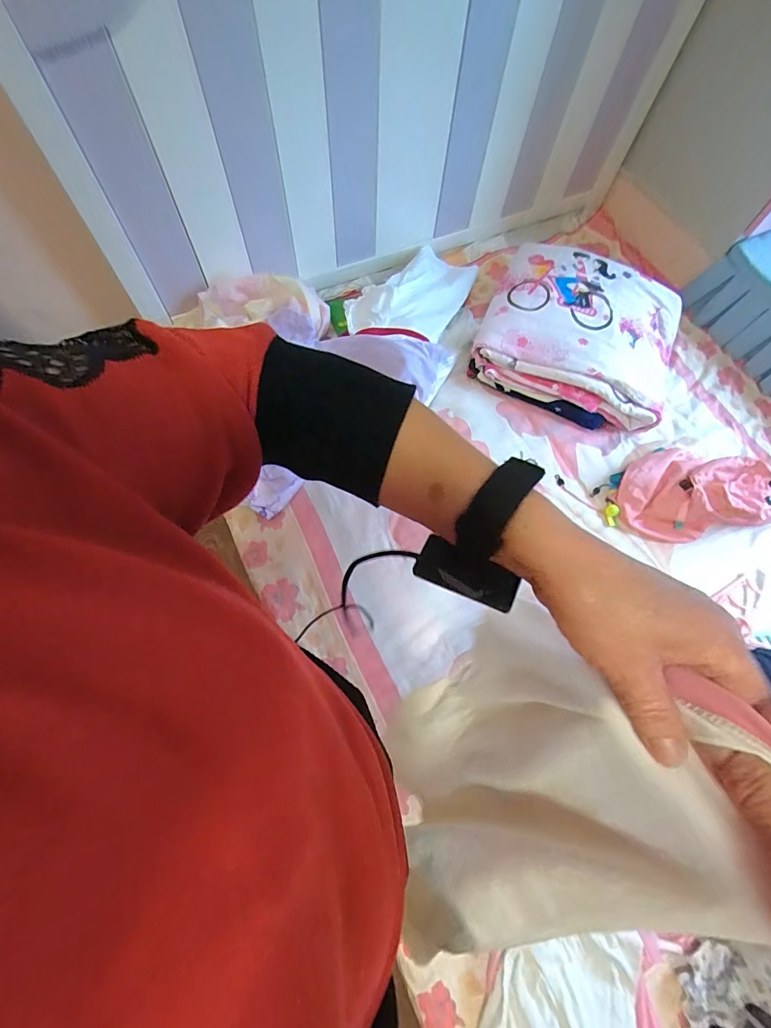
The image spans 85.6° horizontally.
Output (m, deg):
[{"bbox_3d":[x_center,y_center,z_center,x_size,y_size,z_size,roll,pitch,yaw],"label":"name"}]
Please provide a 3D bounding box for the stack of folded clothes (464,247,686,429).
[{"bbox_3d":[0.546,-0.512,1.155,0.518,0.122,0.534,21,68,7],"label":"stack of folded clothes"}]

